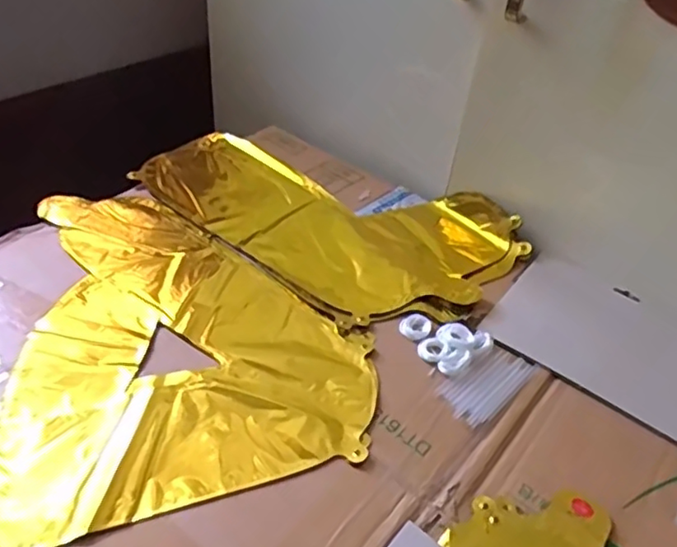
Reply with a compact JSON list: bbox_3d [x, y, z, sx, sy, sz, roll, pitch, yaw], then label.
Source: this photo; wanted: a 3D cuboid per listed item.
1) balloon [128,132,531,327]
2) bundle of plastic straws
[{"bbox_3d":[-0.016,-0.079,0.681,0.403,0.017,0.237,32,47,26],"label":"balloon"},{"bbox_3d":[0.127,0.092,0.518,0.092,0.007,0.045,-29,53,-34],"label":"bundle of plastic straws"}]

